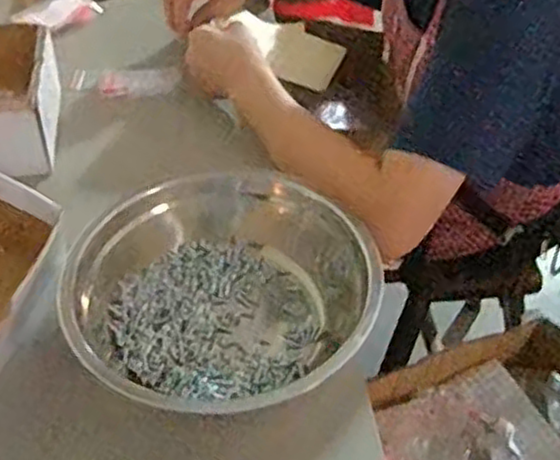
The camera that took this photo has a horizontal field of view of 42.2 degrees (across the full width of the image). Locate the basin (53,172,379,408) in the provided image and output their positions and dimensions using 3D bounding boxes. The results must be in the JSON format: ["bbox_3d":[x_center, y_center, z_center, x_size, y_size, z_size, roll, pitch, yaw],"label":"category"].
[{"bbox_3d":[-0.055,0.049,0.603,0.244,0.068,0.210,-33,54,-29],"label":"basin"}]

